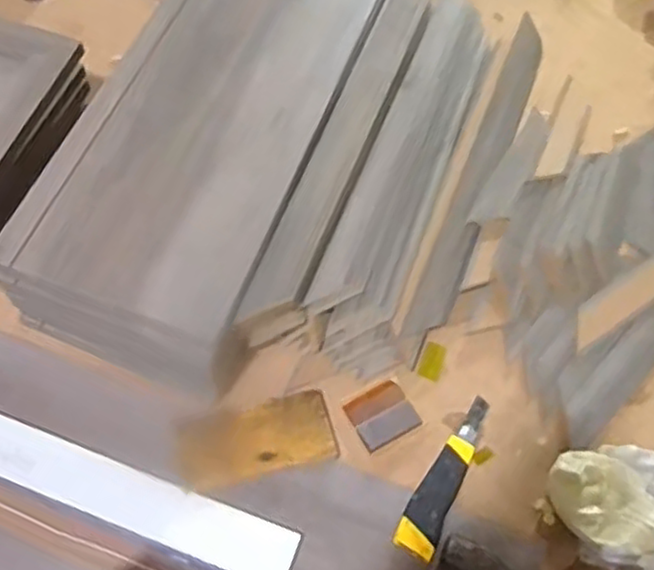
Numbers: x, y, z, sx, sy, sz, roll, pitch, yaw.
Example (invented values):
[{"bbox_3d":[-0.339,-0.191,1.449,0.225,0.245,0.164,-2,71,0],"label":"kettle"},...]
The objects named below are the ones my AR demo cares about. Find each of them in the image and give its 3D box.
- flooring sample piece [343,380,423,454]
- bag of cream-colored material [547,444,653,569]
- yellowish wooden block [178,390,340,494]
[{"bbox_3d":[0.058,0.136,0.724,0.064,0.005,0.057,-28,67,-15],"label":"flooring sample piece"},{"bbox_3d":[0.297,0.214,0.678,0.141,0.045,0.109,-6,63,-5],"label":"bag of cream-colored material"},{"bbox_3d":[-0.068,0.155,0.690,0.153,0.013,0.073,-10,66,-17],"label":"yellowish wooden block"}]

